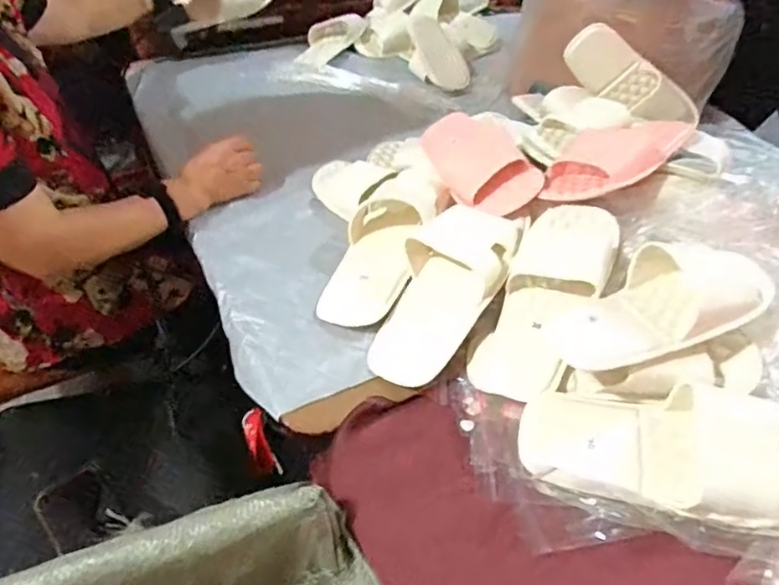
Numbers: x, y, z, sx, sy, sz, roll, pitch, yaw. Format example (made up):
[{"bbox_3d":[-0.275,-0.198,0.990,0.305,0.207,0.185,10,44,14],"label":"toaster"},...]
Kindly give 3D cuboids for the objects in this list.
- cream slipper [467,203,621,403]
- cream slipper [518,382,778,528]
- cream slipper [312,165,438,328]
[{"bbox_3d":[0.168,0.005,0.632,0.101,0.045,0.251,25,74,17],"label":"cream slipper"},{"bbox_3d":[0.262,0.139,0.513,0.276,0.077,0.123,6,42,6],"label":"cream slipper"},{"bbox_3d":[-0.008,-0.061,0.743,0.102,0.058,0.253,17,60,10],"label":"cream slipper"}]

